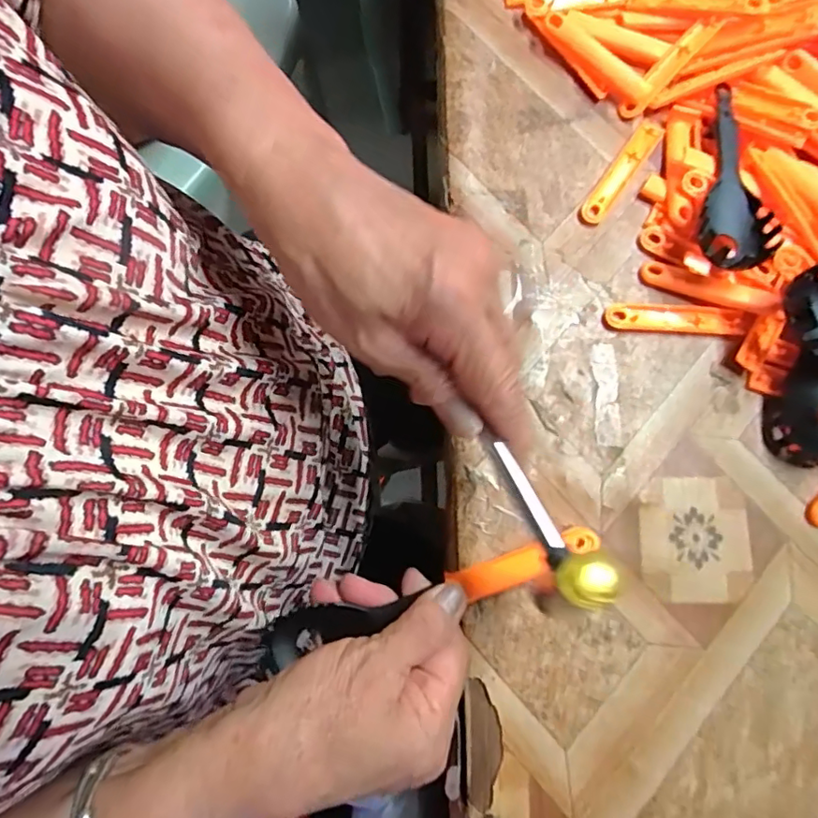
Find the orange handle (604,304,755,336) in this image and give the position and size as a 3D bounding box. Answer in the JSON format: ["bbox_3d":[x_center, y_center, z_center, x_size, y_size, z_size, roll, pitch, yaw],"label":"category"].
[{"bbox_3d":[0.149,-0.050,0.301,0.077,0.004,0.015,3,79,1],"label":"orange handle"}]

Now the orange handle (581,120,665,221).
[{"bbox_3d":[0.126,-0.140,0.319,0.015,0.004,0.075,35,81,6],"label":"orange handle"}]

